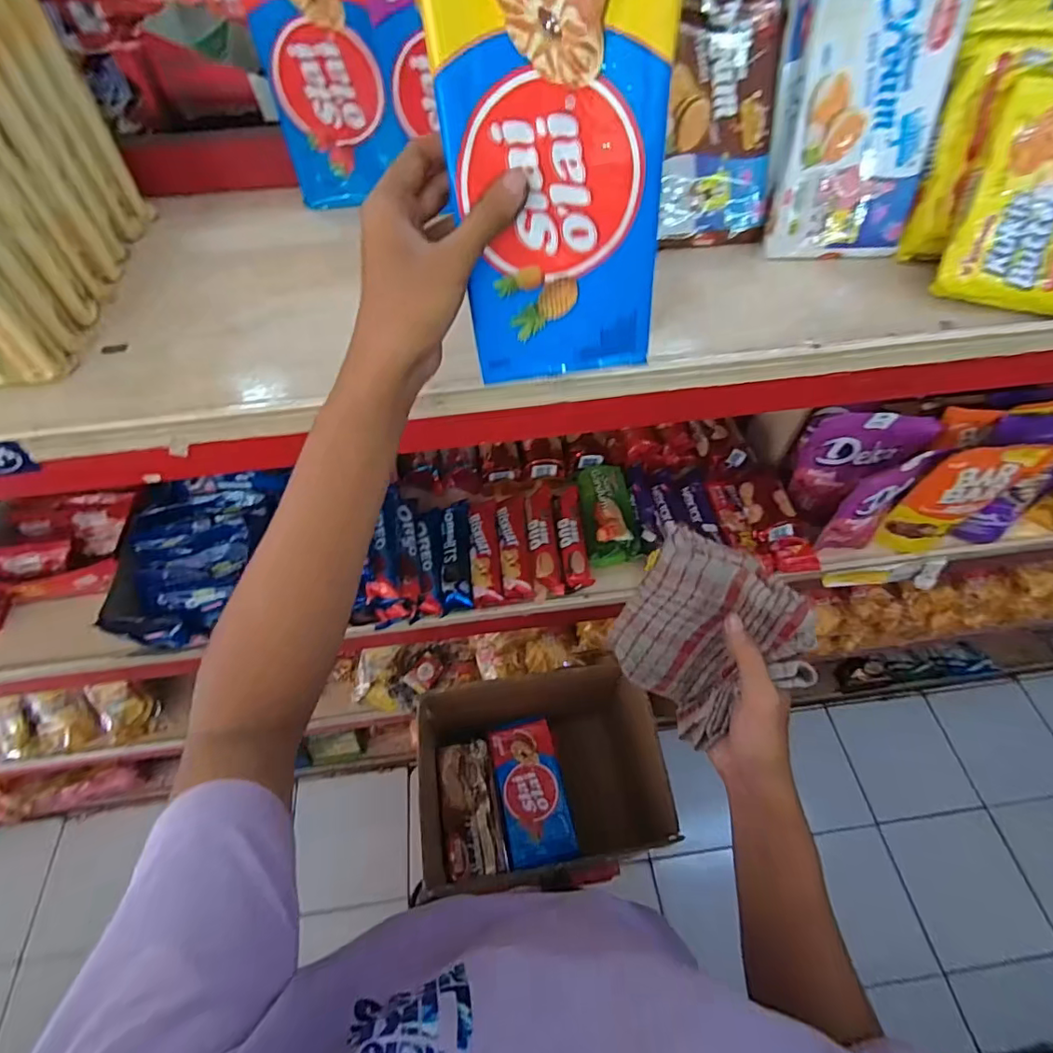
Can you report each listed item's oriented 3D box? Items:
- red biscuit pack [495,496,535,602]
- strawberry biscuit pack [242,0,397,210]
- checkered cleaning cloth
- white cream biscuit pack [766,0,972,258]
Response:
[{"bbox_3d":[-0.018,0.025,0.778,0.044,0.028,0.176,-5,56,-2],"label":"red biscuit pack"},{"bbox_3d":[-0.191,-0.431,0.497,0.106,0.215,0.031,-6,56,-3],"label":"strawberry biscuit pack"},{"bbox_3d":[0.132,0.084,0.393,0.120,0.135,0.055,32,19,9],"label":"checkered cleaning cloth"},{"bbox_3d":[0.292,-0.361,0.463,0.122,0.218,0.037,-1,30,0],"label":"white cream biscuit pack"}]

